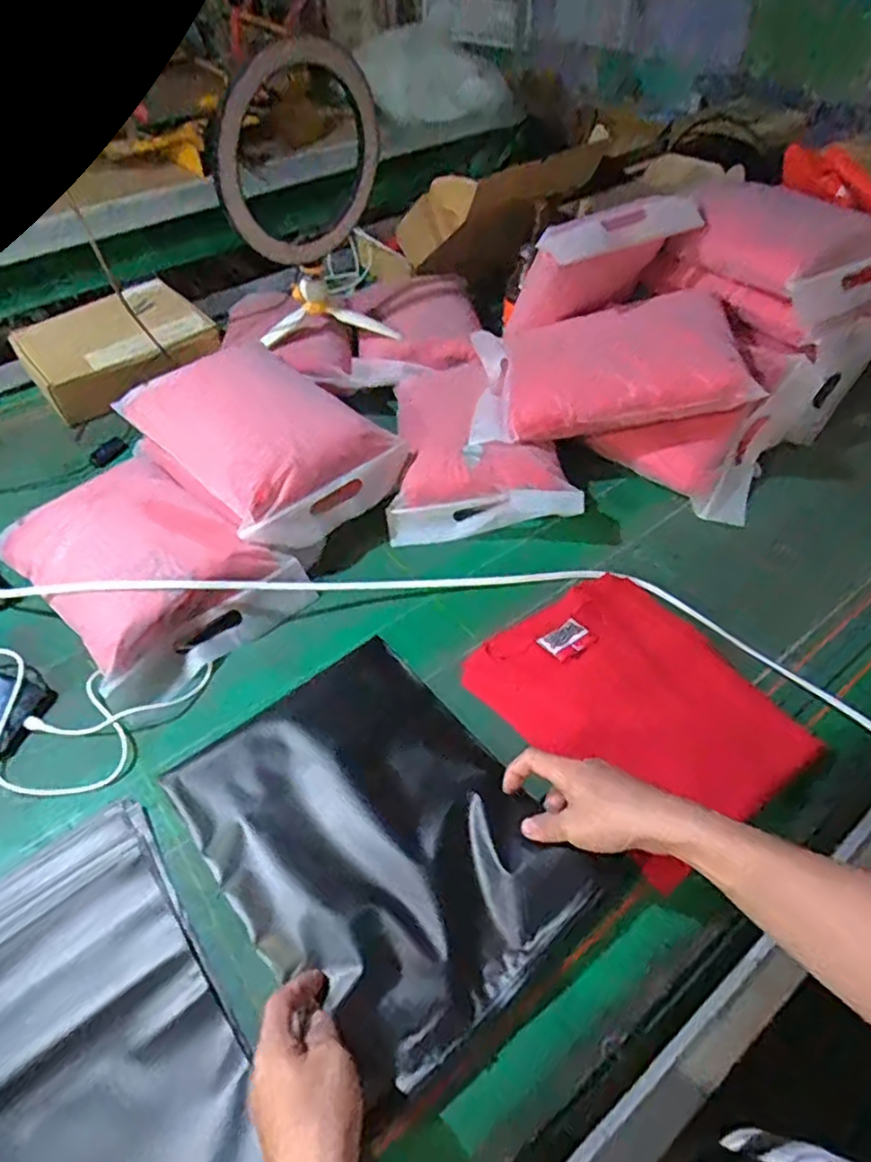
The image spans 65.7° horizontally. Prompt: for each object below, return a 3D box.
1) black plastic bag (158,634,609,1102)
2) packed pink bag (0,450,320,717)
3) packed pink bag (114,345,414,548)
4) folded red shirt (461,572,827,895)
[{"bbox_3d":[-0.052,0.213,0.584,0.248,0.024,0.318,-32,55,-24],"label":"black plastic bag"},{"bbox_3d":[-0.336,-0.036,0.769,0.236,0.072,0.329,-36,57,-27],"label":"packed pink bag"},{"bbox_3d":[-0.211,-0.175,0.843,0.229,0.113,0.295,-37,57,-27],"label":"packed pink bag"},{"bbox_3d":[0.196,0.115,0.661,0.228,0.036,0.278,-31,55,-23],"label":"folded red shirt"}]

